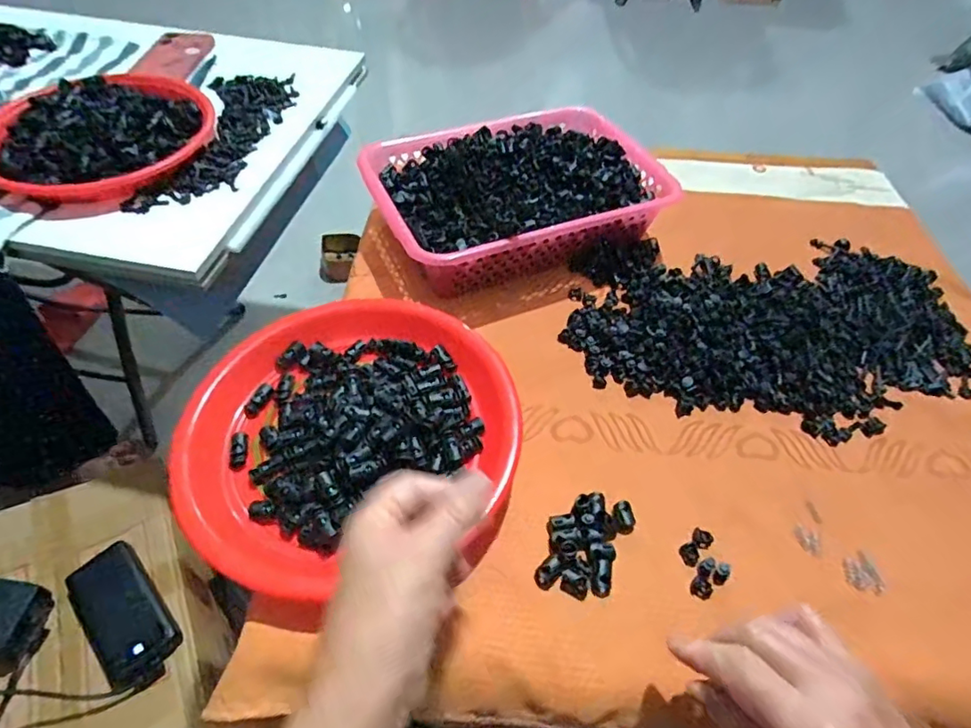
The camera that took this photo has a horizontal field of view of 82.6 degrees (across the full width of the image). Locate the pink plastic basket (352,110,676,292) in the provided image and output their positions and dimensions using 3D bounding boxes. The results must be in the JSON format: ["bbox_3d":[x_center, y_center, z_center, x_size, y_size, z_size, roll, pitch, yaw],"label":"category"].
[{"bbox_3d":[0.029,-0.189,0.623,0.307,0.077,0.225,-24,57,-20],"label":"pink plastic basket"}]

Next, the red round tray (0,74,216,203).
[{"bbox_3d":[-0.473,-0.285,0.673,0.251,0.036,0.251,1,52,-2],"label":"red round tray"}]

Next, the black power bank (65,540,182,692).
[{"bbox_3d":[-0.424,0.286,0.642,0.080,0.022,0.158,-37,62,-27],"label":"black power bank"}]

